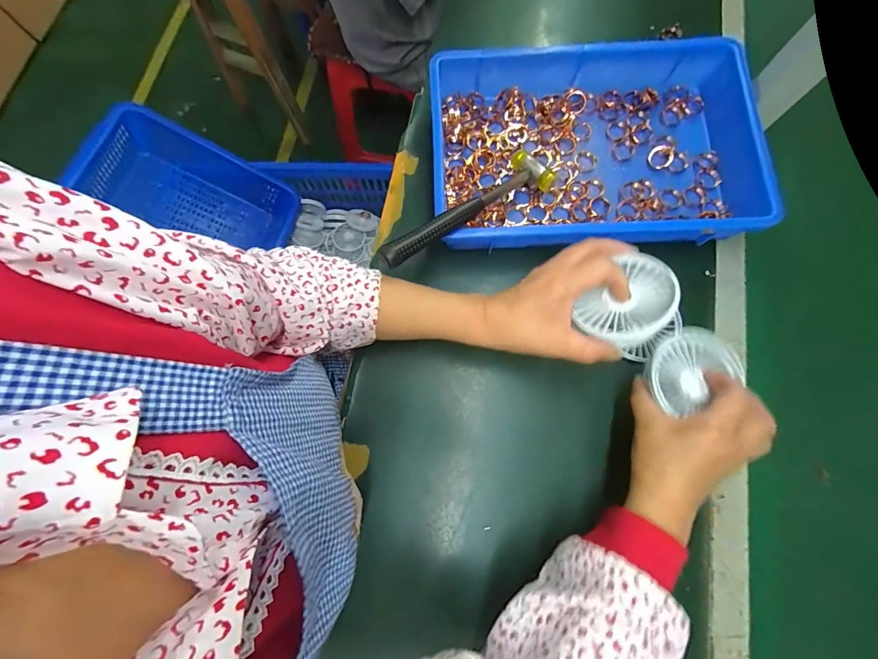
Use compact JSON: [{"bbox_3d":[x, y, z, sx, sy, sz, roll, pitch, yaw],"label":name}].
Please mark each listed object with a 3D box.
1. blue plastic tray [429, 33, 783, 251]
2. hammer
[{"bbox_3d":[0.174,-0.215,0.449,0.360,0.071,0.240,0,77,0],"label":"blue plastic tray"},{"bbox_3d":[0.034,-0.132,0.403,0.236,0.024,0.057,-36,79,-23],"label":"hammer"}]

